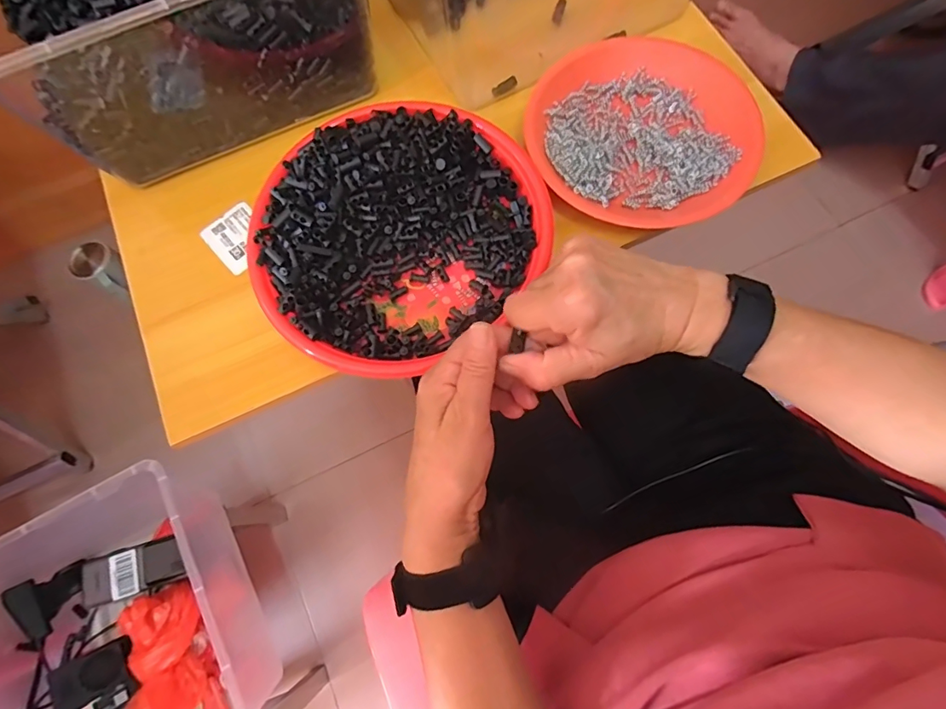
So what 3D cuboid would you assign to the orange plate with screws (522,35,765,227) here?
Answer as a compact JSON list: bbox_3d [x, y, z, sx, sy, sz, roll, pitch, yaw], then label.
[{"bbox_3d":[0.143,-0.195,0.423,0.188,0.026,0.182,-1,73,2],"label":"orange plate with screws"}]

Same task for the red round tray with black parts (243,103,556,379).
[{"bbox_3d":[-0.062,-0.102,0.394,0.237,0.034,0.222,-1,73,2],"label":"red round tray with black parts"}]

